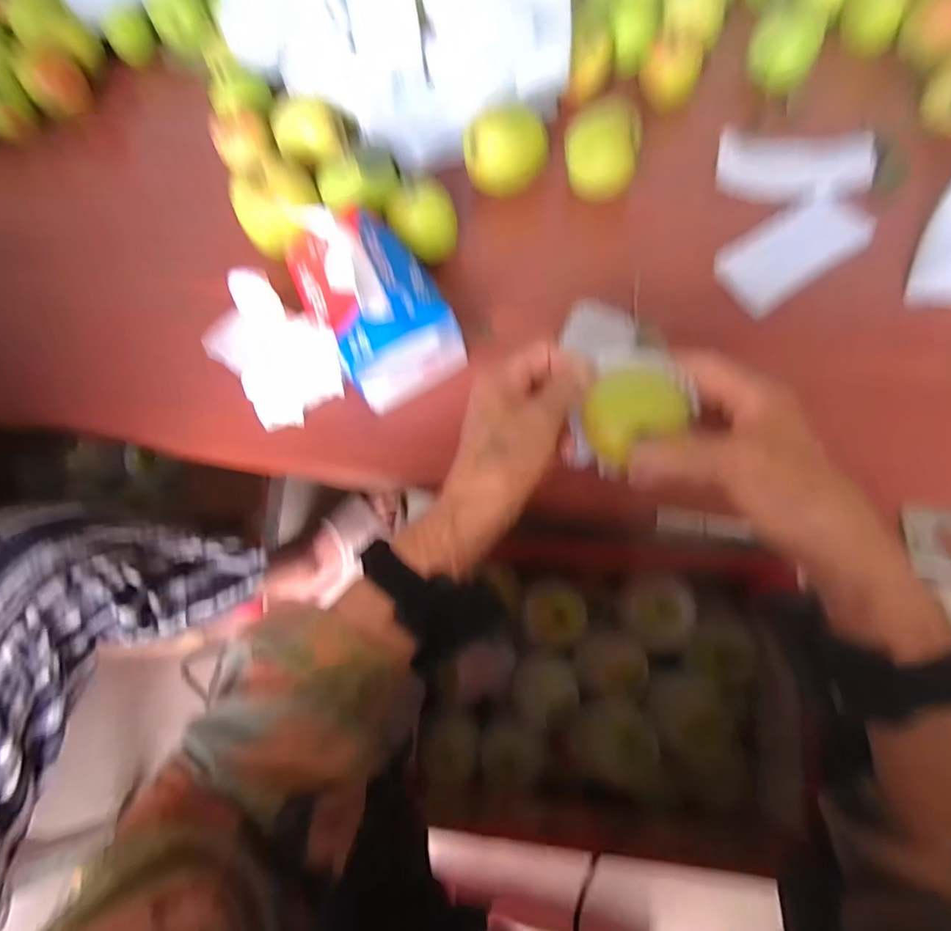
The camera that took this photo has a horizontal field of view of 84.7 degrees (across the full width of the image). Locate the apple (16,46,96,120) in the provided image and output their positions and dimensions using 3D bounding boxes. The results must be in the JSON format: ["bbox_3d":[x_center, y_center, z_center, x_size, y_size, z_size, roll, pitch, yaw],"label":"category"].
[{"bbox_3d":[-0.473,-0.430,0.593,0.064,0.058,0.050,-36,72,-10],"label":"apple"}]

